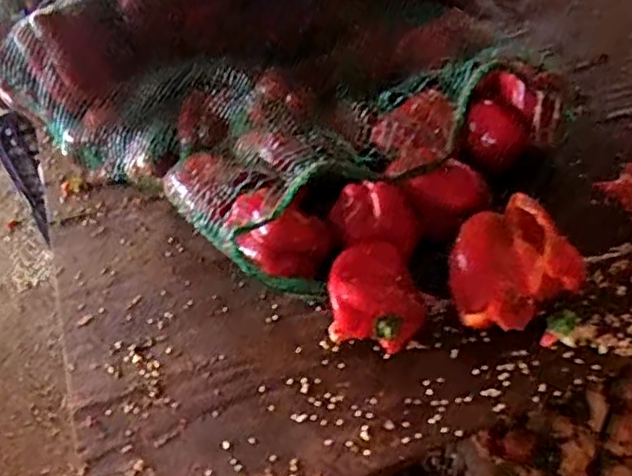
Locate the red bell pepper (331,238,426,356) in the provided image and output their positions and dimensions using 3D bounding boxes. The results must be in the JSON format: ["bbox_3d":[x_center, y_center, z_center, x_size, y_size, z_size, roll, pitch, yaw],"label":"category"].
[{"bbox_3d":[0.061,0.054,0.612,0.086,0.081,0.084,-3,44,3],"label":"red bell pepper"}]

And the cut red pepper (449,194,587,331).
[{"bbox_3d":[0.187,0.035,0.625,0.116,0.077,0.116,-4,45,4],"label":"cut red pepper"}]

